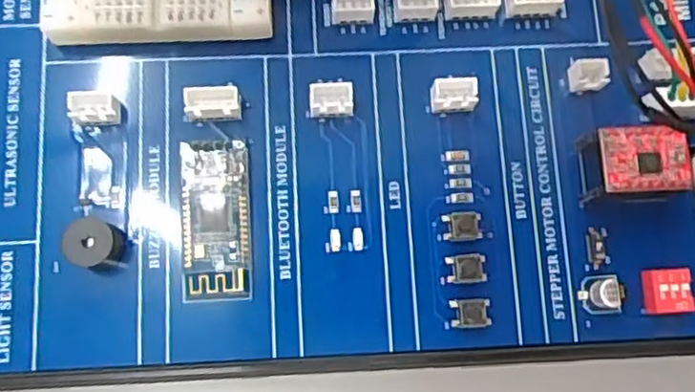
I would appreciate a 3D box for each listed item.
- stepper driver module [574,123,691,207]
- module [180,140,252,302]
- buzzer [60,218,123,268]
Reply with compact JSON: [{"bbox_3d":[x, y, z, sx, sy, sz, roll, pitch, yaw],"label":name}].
[{"bbox_3d":[0.067,-0.007,0.162,0.022,0.015,0.018,-1,78,-1],"label":"stepper driver module"},{"bbox_3d":[-0.031,0.005,0.161,0.016,0.005,0.038,-3,78,-1],"label":"module"},{"bbox_3d":[-0.058,0.011,0.156,0.013,0.009,0.011,12,78,2],"label":"buzzer"}]

